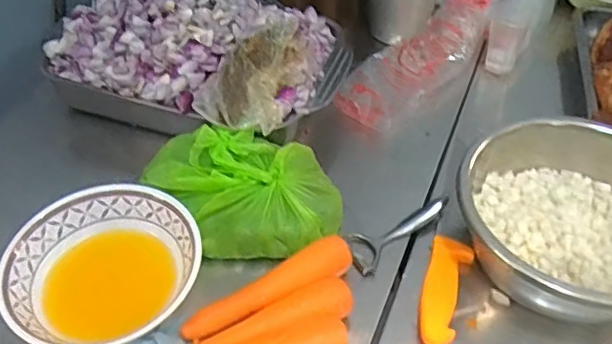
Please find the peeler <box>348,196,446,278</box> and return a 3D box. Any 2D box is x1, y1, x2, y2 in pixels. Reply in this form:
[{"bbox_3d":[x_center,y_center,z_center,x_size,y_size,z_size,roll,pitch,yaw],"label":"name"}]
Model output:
[{"bbox_3d":[0.104,0.065,0.693,0.143,0.014,0.049,-35,55,-25],"label":"peeler"}]

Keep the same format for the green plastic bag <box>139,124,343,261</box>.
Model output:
[{"bbox_3d":[-0.074,0.021,0.677,0.227,0.085,0.132,0,47,2],"label":"green plastic bag"}]

